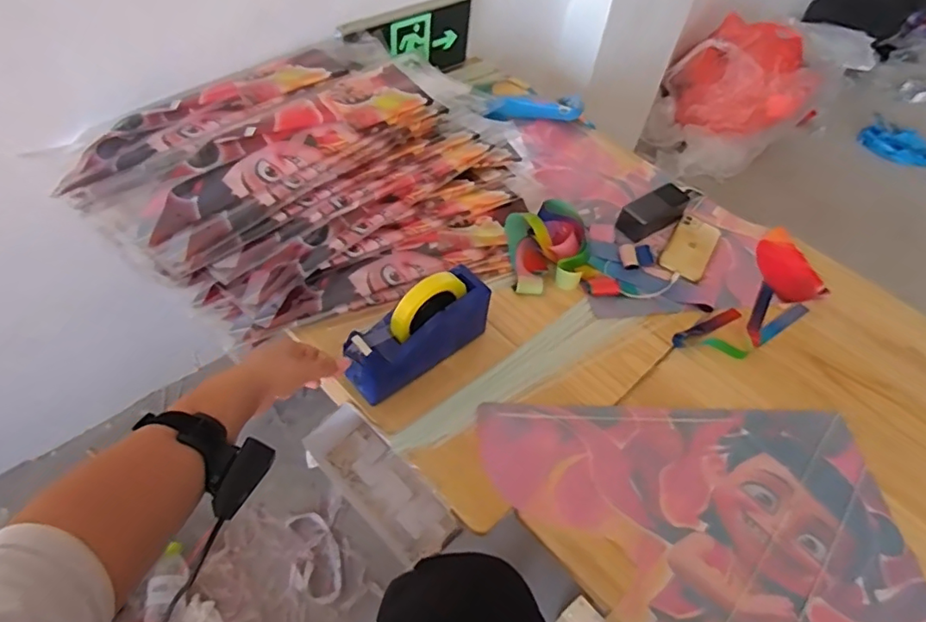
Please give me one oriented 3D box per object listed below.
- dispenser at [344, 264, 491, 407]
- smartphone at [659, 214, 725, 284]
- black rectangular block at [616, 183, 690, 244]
[{"bbox_3d":[-0.057,0.028,0.739,0.204,0.139,0.055,-33,62,-29],"label":"dispenser"},{"bbox_3d":[0.409,-0.115,1.000,0.077,0.011,0.158,29,53,15],"label":"smartphone"},{"bbox_3d":[0.349,-0.181,1.012,0.144,0.046,0.060,-28,61,-26],"label":"black rectangular block"}]

